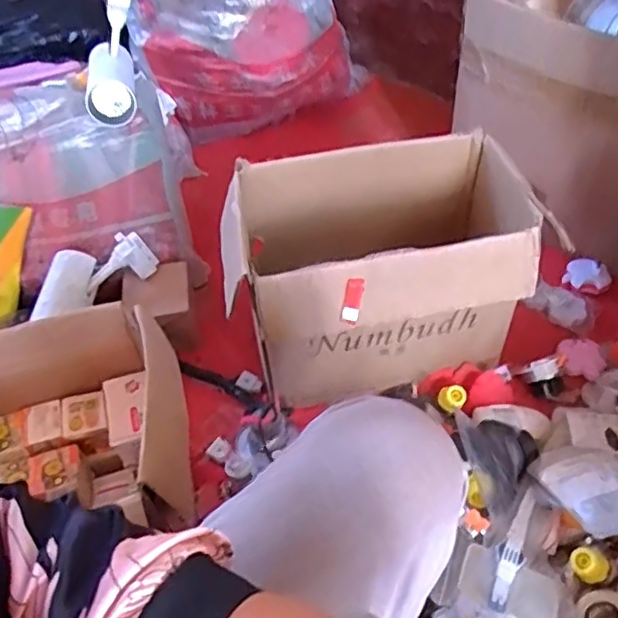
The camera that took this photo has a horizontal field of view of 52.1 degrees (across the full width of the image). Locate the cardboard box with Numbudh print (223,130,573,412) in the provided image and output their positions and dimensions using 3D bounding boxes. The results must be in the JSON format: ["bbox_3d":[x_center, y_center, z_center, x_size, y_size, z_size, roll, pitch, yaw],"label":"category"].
[{"bbox_3d":[0.099,-0.051,0.911,0.381,0.266,0.244,-11,50,-5],"label":"cardboard box with Numbudh print"}]

